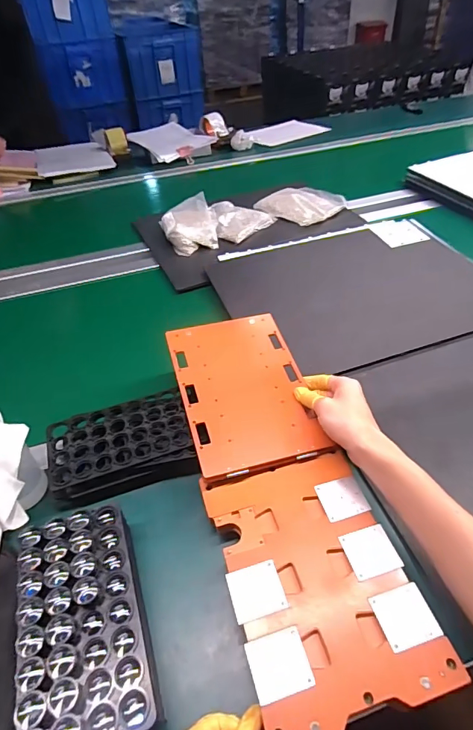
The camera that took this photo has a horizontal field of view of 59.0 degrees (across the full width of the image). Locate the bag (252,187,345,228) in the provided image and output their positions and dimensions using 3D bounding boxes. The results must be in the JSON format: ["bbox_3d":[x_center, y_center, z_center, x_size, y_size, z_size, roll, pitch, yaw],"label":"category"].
[{"bbox_3d":[0.161,-0.403,1.029,0.172,0.028,0.179,-28,49,-23],"label":"bag"}]

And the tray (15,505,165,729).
[{"bbox_3d":[-0.134,0.232,0.379,0.099,0.060,0.191,-15,45,-12],"label":"tray"}]

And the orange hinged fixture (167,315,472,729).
[{"bbox_3d":[0.043,0.114,0.474,0.164,0.028,0.452,-13,52,-10],"label":"orange hinged fixture"}]

